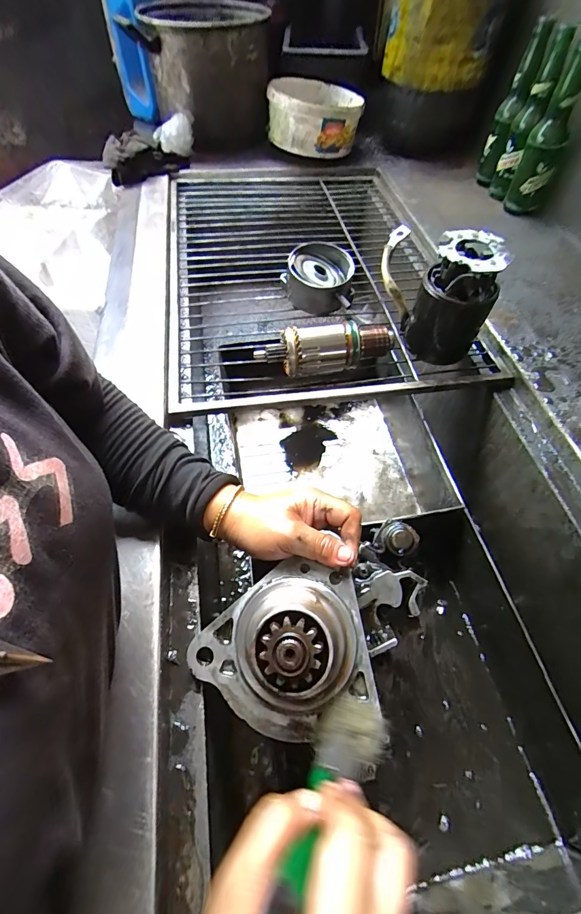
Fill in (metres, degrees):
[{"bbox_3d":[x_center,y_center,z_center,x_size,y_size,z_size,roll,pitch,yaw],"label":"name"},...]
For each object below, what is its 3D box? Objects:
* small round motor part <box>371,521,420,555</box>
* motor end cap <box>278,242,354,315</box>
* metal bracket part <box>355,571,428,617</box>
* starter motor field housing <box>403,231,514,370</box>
[{"bbox_3d":[0.102,0.080,0.372,0.036,0.021,0.030,31,60,17],"label":"small round motor part"},{"bbox_3d":[0.039,-0.256,0.557,0.102,0.057,0.105,6,56,1],"label":"motor end cap"},{"bbox_3d":[0.088,0.118,0.342,0.057,0.013,0.035,9,72,4],"label":"metal bracket part"},{"bbox_3d":[0.197,-0.184,0.476,0.087,0.149,0.072,22,58,12],"label":"starter motor field housing"}]

